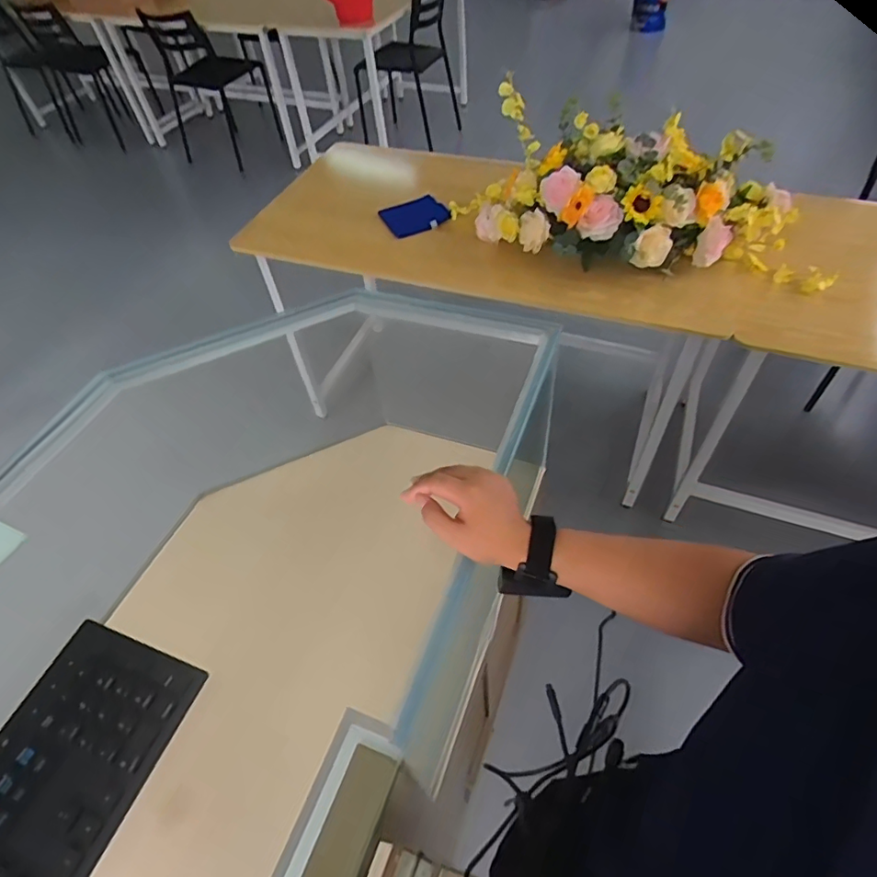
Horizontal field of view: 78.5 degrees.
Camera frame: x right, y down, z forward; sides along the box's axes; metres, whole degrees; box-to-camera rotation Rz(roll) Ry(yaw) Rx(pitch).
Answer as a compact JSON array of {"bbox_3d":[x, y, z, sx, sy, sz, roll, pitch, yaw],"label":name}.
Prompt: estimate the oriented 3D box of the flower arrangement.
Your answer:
[{"bbox_3d":[0.392,-0.503,1.102,0.796,0.225,0.279,16,55,16],"label":"flower arrangement"}]

